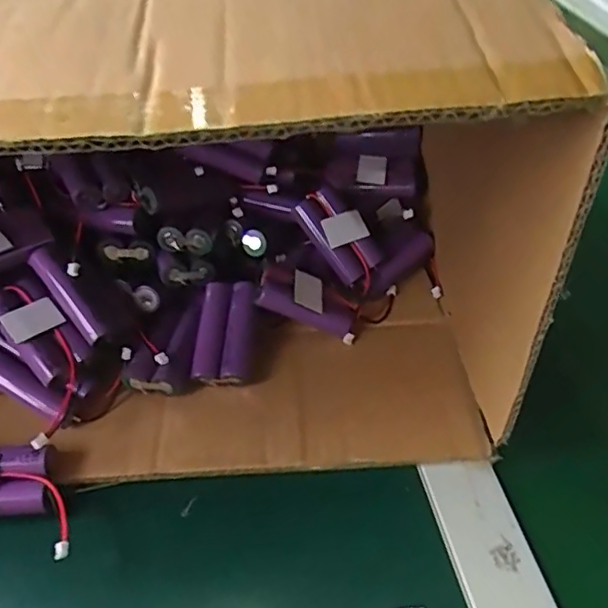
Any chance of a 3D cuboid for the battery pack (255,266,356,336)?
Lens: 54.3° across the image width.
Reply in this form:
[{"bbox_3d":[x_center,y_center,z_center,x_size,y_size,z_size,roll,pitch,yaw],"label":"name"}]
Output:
[{"bbox_3d":[0.004,-0.001,0.386,0.069,0.015,0.031,25,43,-17],"label":"battery pack"}]

